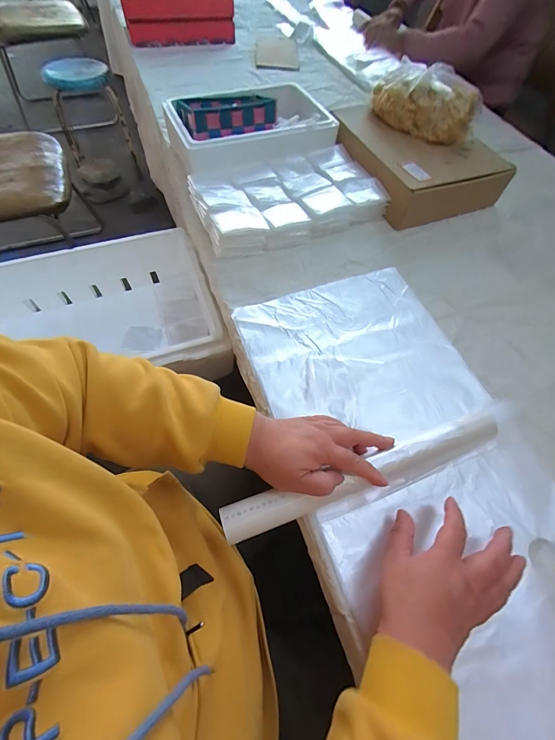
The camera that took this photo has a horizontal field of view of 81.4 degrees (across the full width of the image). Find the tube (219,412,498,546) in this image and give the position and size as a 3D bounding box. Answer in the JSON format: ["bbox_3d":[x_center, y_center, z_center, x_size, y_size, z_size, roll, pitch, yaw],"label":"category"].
[{"bbox_3d":[0.107,0.124,0.385,0.348,0.035,0.038,-16,63,-12],"label":"tube"}]

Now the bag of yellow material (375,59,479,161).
[{"bbox_3d":[0.303,-0.532,0.649,0.222,0.087,0.110,34,64,14],"label":"bag of yellow material"}]

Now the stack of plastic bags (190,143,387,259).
[{"bbox_3d":[0.020,-0.336,0.631,0.347,0.055,0.204,-17,64,-13],"label":"stack of plastic bags"}]

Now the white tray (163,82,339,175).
[{"bbox_3d":[-0.056,-0.518,0.675,0.311,0.068,0.214,-17,64,-13],"label":"white tray"}]

